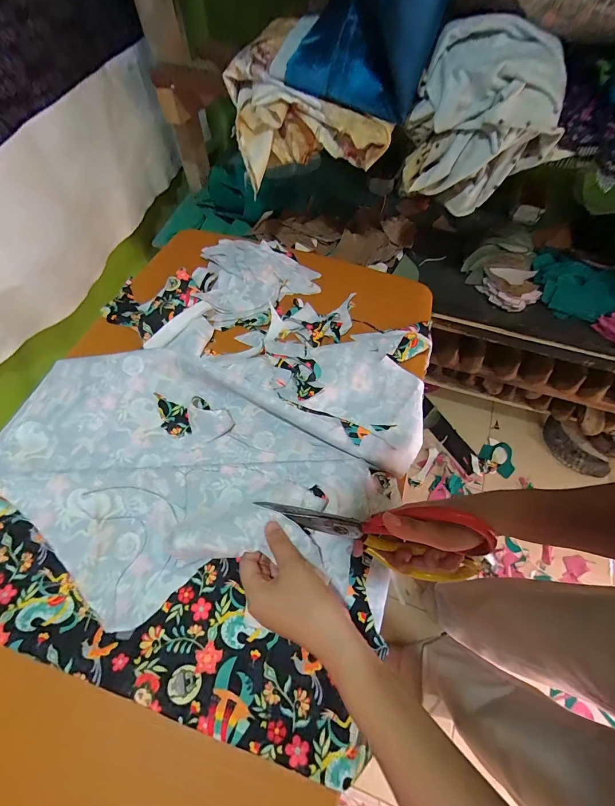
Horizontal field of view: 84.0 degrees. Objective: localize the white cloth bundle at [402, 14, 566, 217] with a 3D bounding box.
[{"bbox_3d":[0.243,-0.391,0.476,0.186,0.169,0.112,14,62,6],"label":"white cloth bundle"}]

